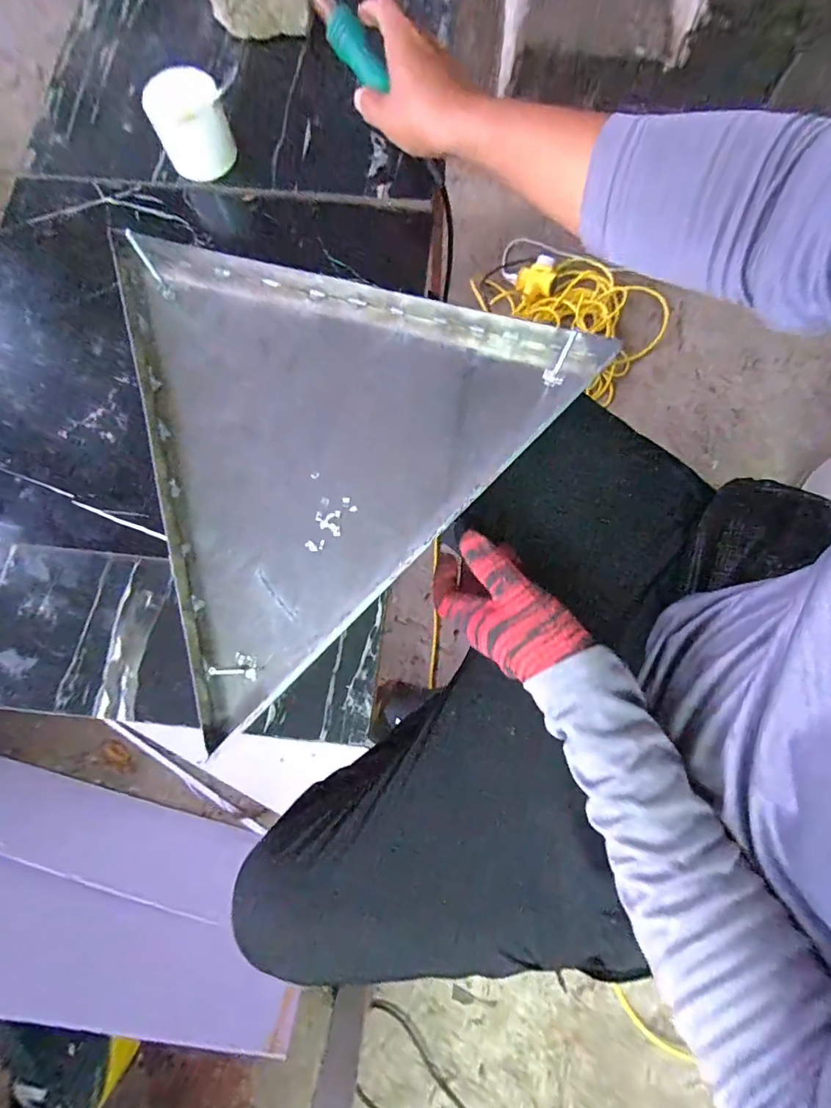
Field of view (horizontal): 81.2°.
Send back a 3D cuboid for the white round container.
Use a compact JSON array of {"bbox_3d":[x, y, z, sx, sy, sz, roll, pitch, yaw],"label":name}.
[{"bbox_3d":[-0.204,-0.394,0.449,0.065,0.062,0.051,-32,80,-6],"label":"white round container"}]

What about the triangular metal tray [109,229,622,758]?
[{"bbox_3d":[-0.118,-0.138,0.422,0.361,0.020,0.417,44,82,9],"label":"triangular metal tray"}]

